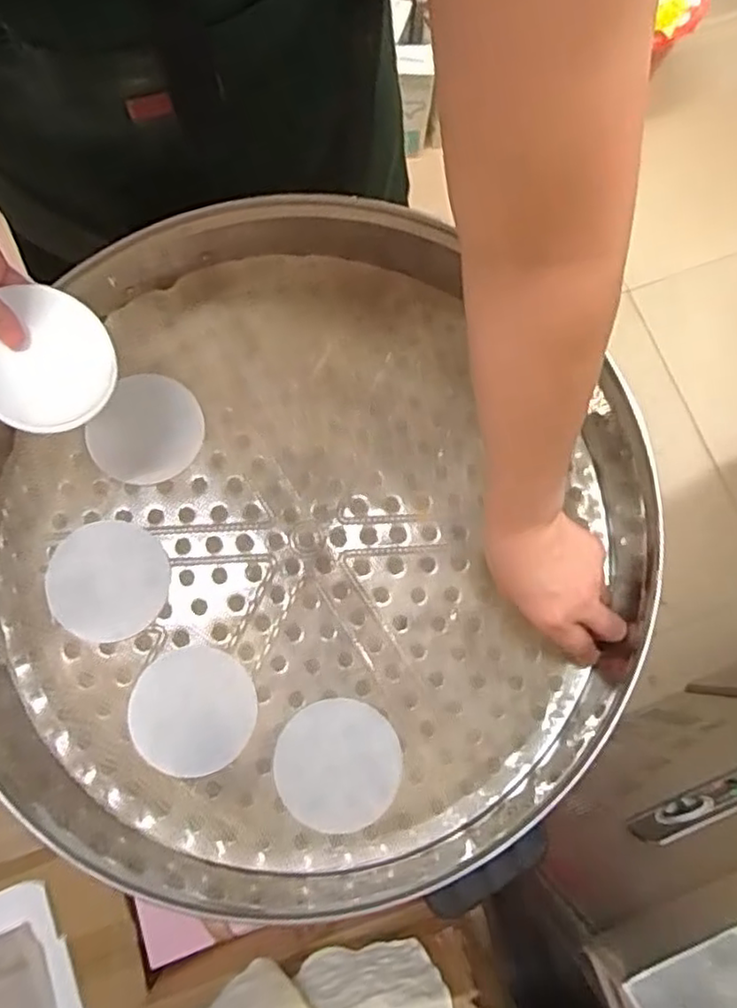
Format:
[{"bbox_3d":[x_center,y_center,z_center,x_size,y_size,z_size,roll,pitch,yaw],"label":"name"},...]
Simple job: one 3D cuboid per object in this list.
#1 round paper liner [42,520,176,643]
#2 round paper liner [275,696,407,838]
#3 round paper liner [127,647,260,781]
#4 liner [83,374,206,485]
[{"bbox_3d":[-0.209,0.061,0.533,0.093,0.005,0.094,1,72,-4],"label":"round paper liner"},{"bbox_3d":[-0.023,0.197,0.501,0.091,0.004,0.090,0,75,-1],"label":"round paper liner"},{"bbox_3d":[-0.134,0.157,0.505,0.091,0.008,0.090,1,70,-3],"label":"round paper liner"},{"bbox_3d":[-0.185,-0.061,0.557,0.086,0.004,0.092,2,77,-9],"label":"liner"}]

